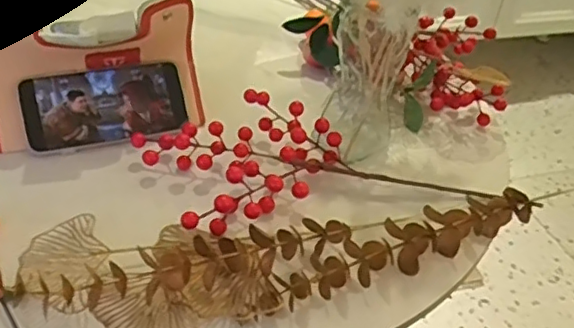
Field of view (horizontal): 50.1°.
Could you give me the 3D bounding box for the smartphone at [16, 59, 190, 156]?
[{"bbox_3d":[-0.170,-0.053,0.584,0.149,0.016,0.082,-13,82,-21],"label":"smartphone"}]

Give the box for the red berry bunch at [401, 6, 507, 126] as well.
[{"bbox_3d":[0.192,-0.115,0.717,0.100,0.058,0.164,8,38,2],"label":"red berry bunch"}]

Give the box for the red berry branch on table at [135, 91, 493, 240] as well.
[{"bbox_3d":[0.017,-0.018,0.575,0.302,0.048,0.172,-7,40,-16],"label":"red berry branch on table"}]

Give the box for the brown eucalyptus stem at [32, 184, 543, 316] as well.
[{"bbox_3d":[0.023,0.059,0.487,0.387,0.031,0.091,-9,41,-18],"label":"brown eucalyptus stem"}]

